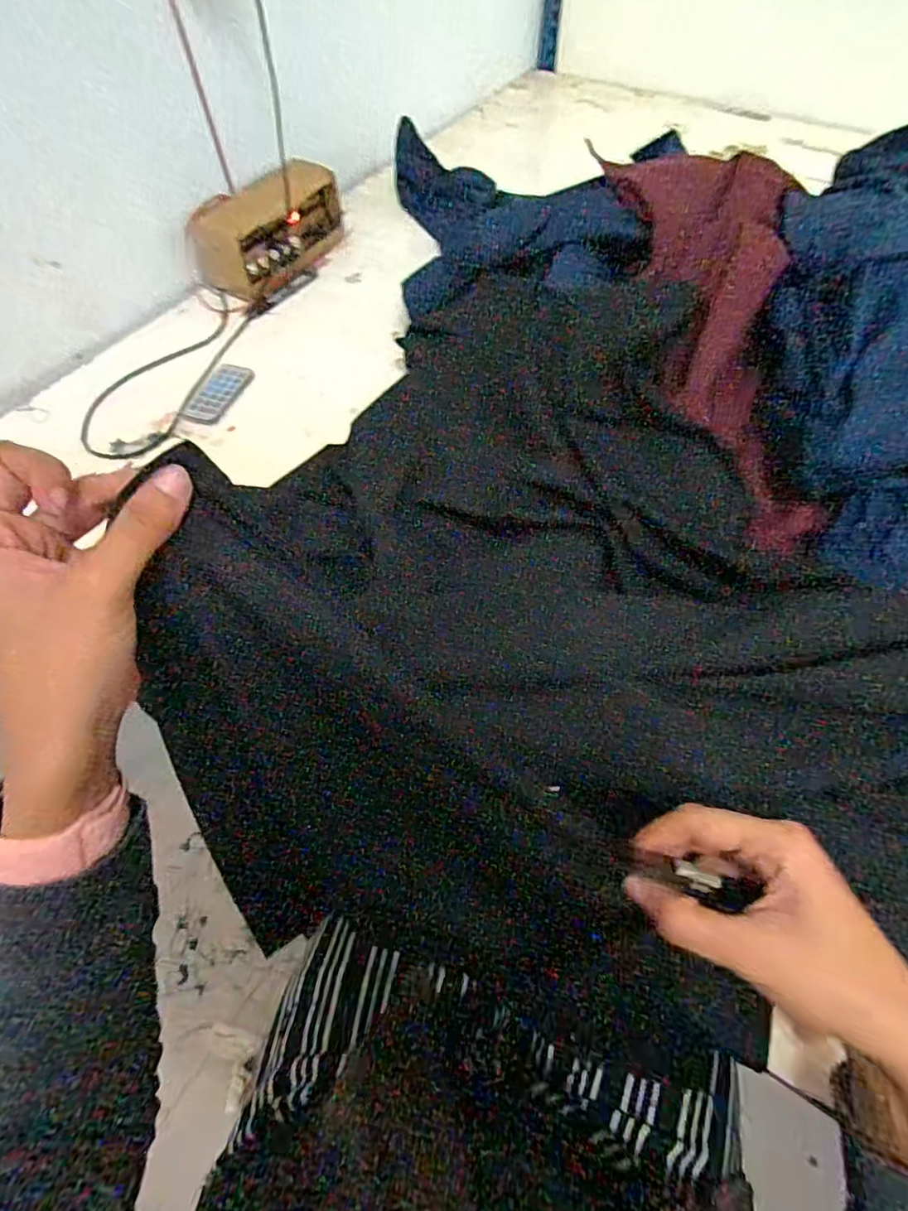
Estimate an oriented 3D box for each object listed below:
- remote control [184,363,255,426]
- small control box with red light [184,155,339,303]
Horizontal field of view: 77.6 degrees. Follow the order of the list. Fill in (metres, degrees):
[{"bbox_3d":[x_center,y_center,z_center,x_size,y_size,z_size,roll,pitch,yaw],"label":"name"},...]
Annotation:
[{"bbox_3d":[-0.249,-0.224,0.594,0.045,0.005,0.088,16,61,10],"label":"remote control"},{"bbox_3d":[-0.224,-0.464,0.687,0.071,0.083,0.193,38,67,21],"label":"small control box with red light"}]

